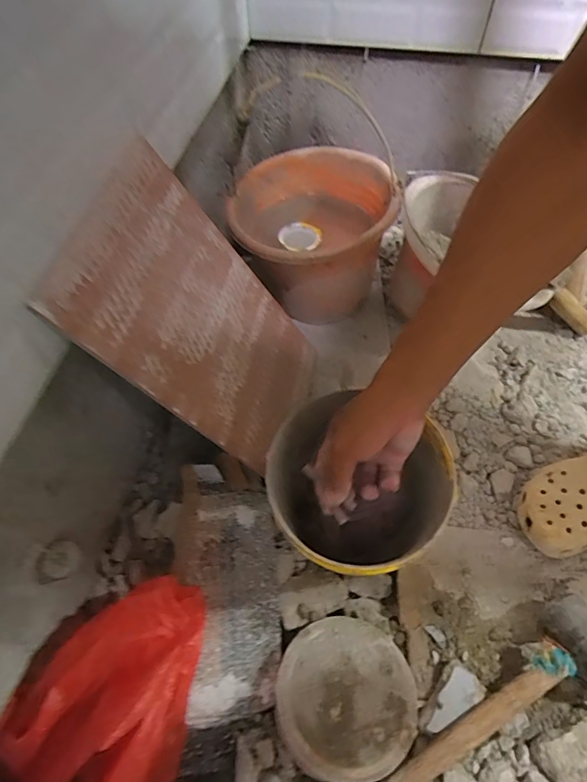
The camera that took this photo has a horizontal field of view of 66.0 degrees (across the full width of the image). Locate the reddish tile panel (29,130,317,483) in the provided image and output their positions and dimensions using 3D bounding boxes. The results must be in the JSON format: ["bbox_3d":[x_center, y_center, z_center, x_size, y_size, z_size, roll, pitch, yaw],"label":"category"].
[{"bbox_3d":[-0.089,-0.072,0.546,0.012,0.375,0.246,-10,52,32],"label":"reddish tile panel"}]

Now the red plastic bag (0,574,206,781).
[{"bbox_3d":[-0.183,0.321,0.430,0.140,0.153,0.268,10,59,6],"label":"red plastic bag"}]

